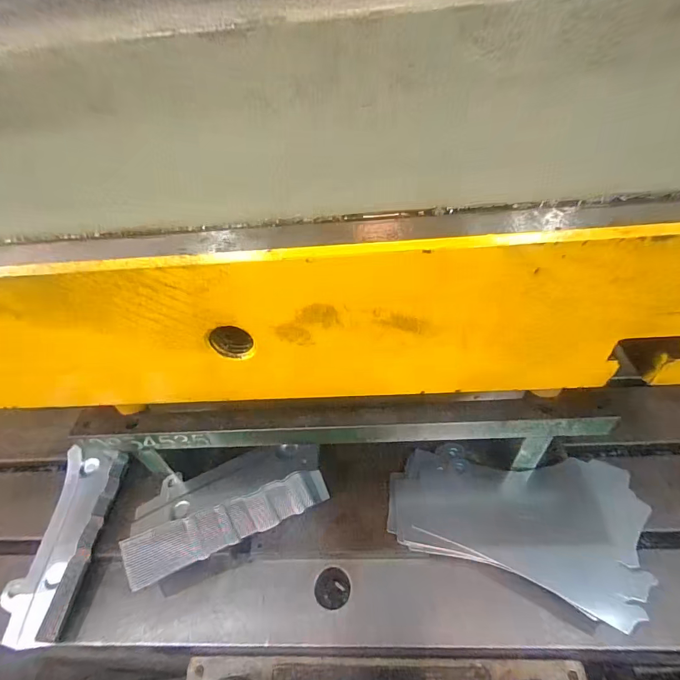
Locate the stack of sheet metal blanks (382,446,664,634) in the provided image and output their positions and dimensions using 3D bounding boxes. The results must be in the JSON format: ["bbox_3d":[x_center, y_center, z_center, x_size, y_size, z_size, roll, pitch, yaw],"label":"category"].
[{"bbox_3d":[0.253,0.258,0.565,0.344,0.023,0.201,8,47,14],"label":"stack of sheet metal blanks"}]

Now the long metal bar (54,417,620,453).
[{"bbox_3d":[-0.013,0.136,0.539,0.775,0.036,0.016,-3,45,4],"label":"long metal bar"}]

